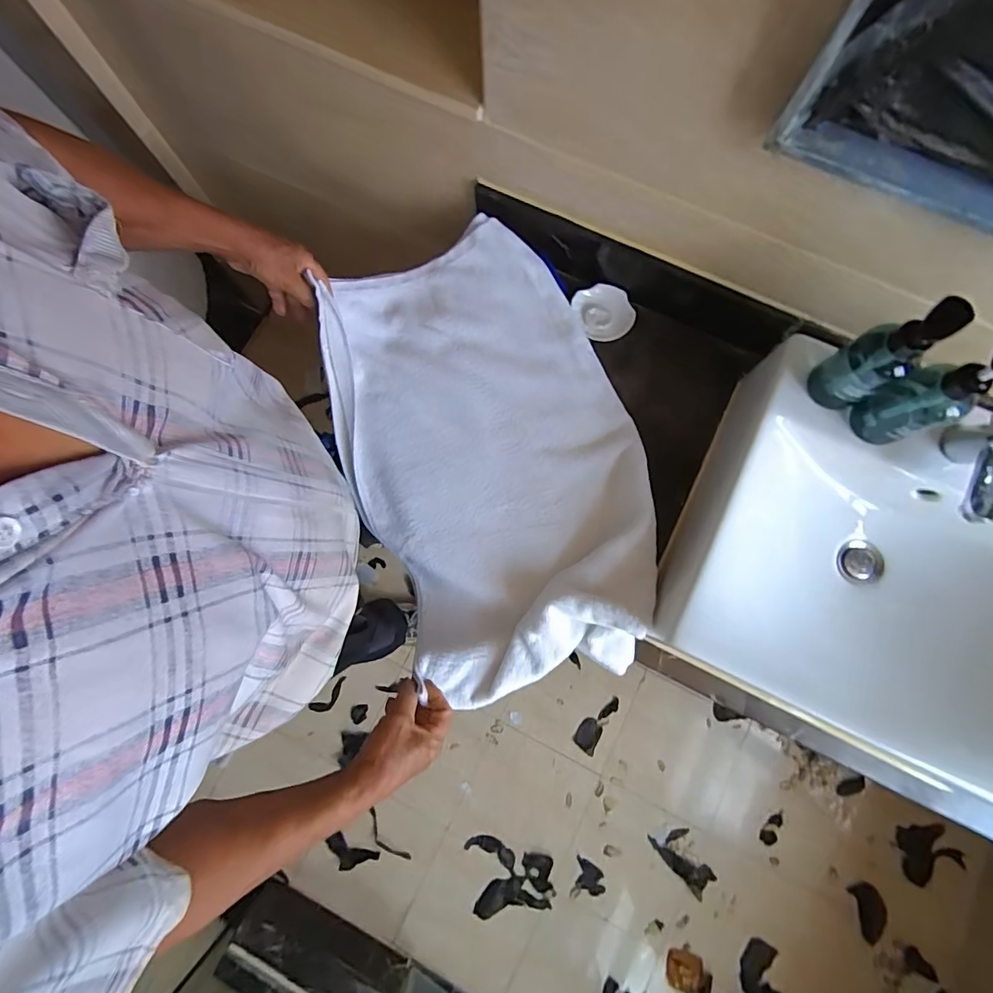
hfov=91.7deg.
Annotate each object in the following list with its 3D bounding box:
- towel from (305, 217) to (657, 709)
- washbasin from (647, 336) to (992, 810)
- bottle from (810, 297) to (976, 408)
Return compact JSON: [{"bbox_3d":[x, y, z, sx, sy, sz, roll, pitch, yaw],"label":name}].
[{"bbox_3d":[-0.013,-0.080,0.712,0.407,0.089,0.676,-19,79,-3],"label":"towel"},{"bbox_3d":[0.533,0.093,0.670,0.518,0.145,0.491,26,80,6],"label":"washbasin"},{"bbox_3d":[0.457,-0.167,0.576,0.058,0.186,0.066,-34,80,-6],"label":"bottle"}]

